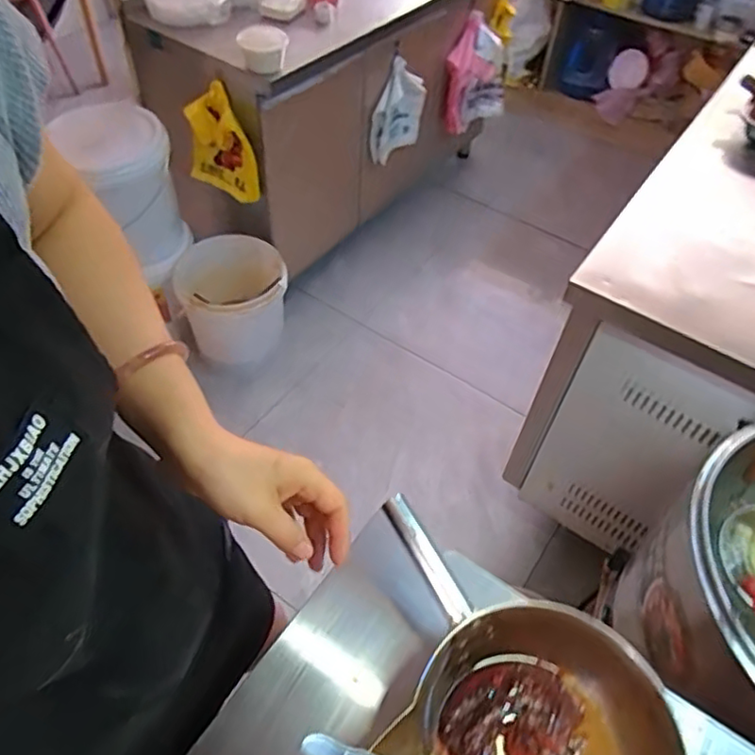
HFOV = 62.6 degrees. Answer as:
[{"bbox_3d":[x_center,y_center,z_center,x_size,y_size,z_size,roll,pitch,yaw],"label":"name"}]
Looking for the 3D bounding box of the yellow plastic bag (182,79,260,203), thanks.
[{"bbox_3d":[-0.407,-0.602,1.598,0.079,0.258,0.200,-36,61,-28],"label":"yellow plastic bag"}]

